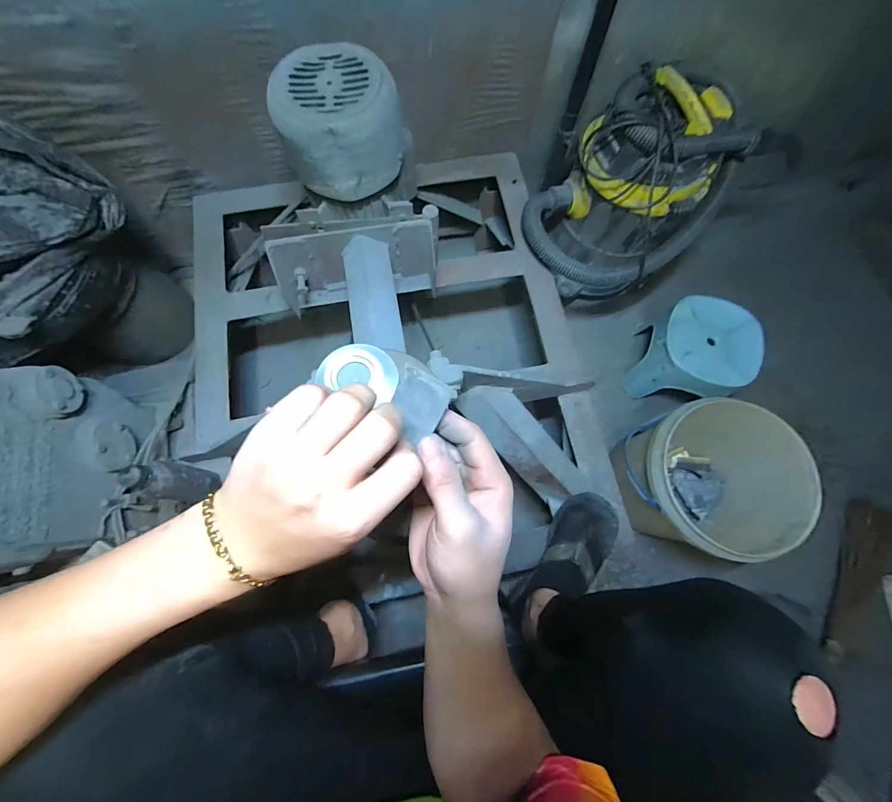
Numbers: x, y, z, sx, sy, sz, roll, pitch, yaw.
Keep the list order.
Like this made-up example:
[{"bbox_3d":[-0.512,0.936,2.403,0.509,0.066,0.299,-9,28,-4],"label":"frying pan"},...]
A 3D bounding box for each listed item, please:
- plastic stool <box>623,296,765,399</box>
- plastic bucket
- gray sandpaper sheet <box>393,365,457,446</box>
[{"bbox_3d":[0.605,-0.108,0.928,0.216,0.205,0.208,20,75,4],"label":"plastic stool"},{"bbox_3d":[0.502,0.171,0.797,0.264,0.303,0.270,0,74,-1],"label":"plastic bucket"},{"bbox_3d":[-0.017,0.004,0.234,0.034,0.004,0.040,29,103,10],"label":"gray sandpaper sheet"}]

